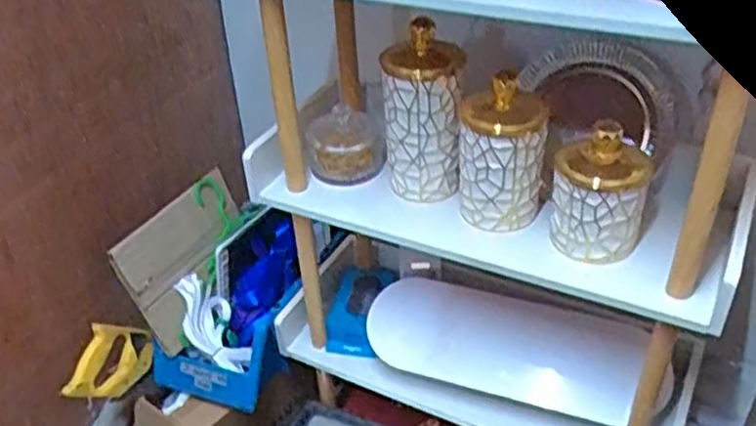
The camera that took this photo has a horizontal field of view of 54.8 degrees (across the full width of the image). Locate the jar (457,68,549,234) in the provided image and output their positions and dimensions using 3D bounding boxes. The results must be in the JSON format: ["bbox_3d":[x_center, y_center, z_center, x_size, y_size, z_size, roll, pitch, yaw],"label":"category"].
[{"bbox_3d":[0.148,-0.071,0.874,0.102,0.164,0.098,2,36,7],"label":"jar"}]

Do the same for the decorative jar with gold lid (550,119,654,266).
[{"bbox_3d":[0.258,-0.035,0.830,0.104,0.145,0.112,-2,36,2],"label":"decorative jar with gold lid"}]

